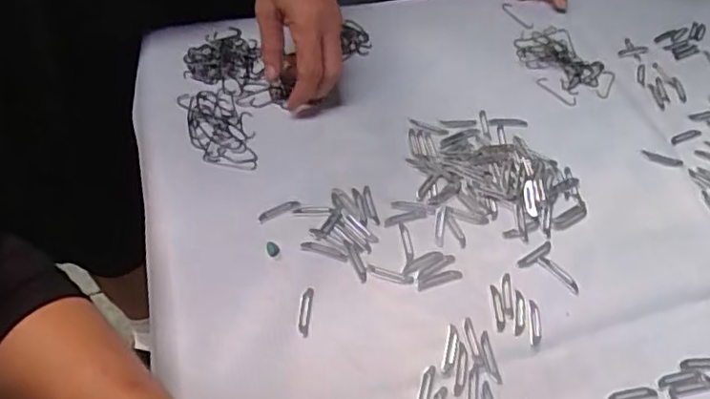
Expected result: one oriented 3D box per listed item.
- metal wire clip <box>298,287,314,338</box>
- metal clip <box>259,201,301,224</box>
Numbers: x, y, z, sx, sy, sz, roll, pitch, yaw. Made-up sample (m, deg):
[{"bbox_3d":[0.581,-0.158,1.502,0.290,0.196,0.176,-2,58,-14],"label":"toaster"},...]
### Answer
[{"bbox_3d":[-0.034,0.075,0.416,0.008,0.007,0.035,5,52,1],"label":"metal wire clip"},{"bbox_3d":[-0.057,0.008,0.465,0.033,0.004,0.010,-19,55,-17],"label":"metal clip"}]

